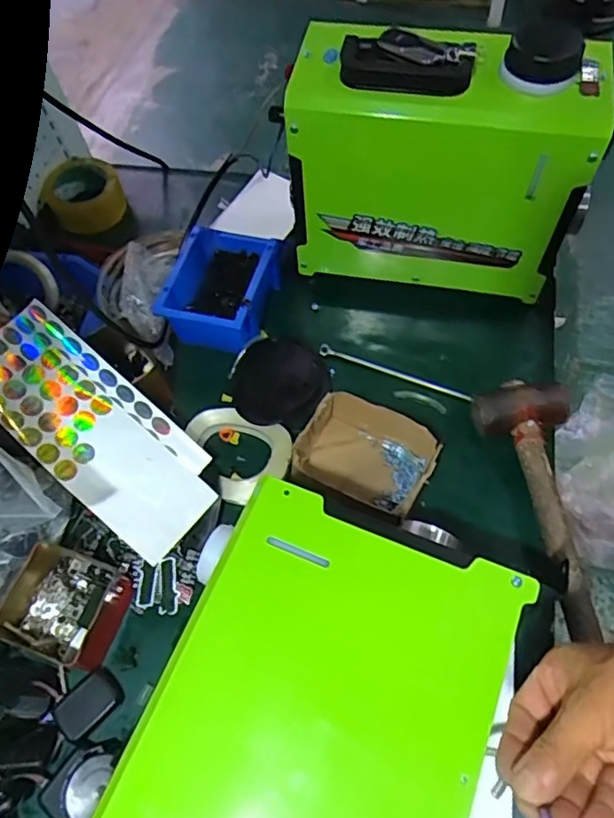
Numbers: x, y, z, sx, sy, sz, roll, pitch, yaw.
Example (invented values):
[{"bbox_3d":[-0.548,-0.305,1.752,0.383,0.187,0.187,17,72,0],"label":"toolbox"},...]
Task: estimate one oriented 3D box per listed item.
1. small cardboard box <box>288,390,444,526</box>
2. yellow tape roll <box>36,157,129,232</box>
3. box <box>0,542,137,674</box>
[{"bbox_3d":[0.060,0.055,0.630,0.142,0.049,0.116,26,66,17],"label":"small cardboard box"},{"bbox_3d":[-0.331,-0.317,0.867,0.108,0.061,0.108,-2,61,3],"label":"yellow tape roll"},{"bbox_3d":[-0.244,0.195,0.590,0.111,0.040,0.103,17,64,12],"label":"box"}]

